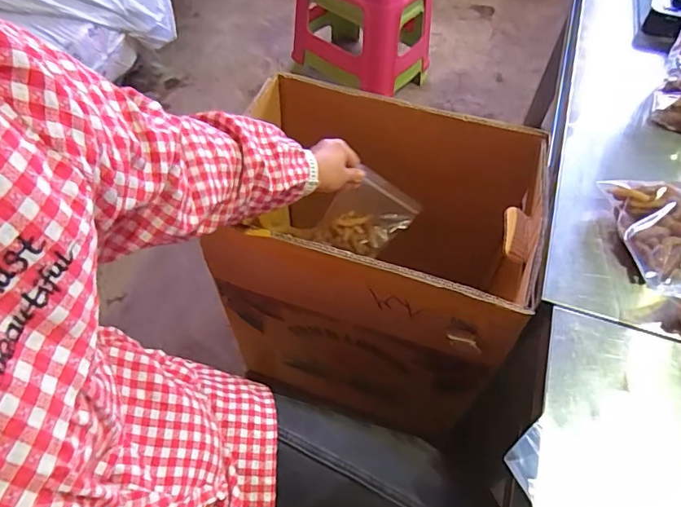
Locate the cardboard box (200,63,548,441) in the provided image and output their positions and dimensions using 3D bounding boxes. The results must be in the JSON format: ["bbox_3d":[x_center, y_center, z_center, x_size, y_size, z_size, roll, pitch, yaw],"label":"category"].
[{"bbox_3d":[0.055,0.013,0.787,0.404,0.392,0.293,17,58,10],"label":"cardboard box"}]

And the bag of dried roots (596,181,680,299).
[{"bbox_3d":[0.362,-0.017,0.511,0.124,0.058,0.155,-3,56,-2],"label":"bag of dried roots"}]

